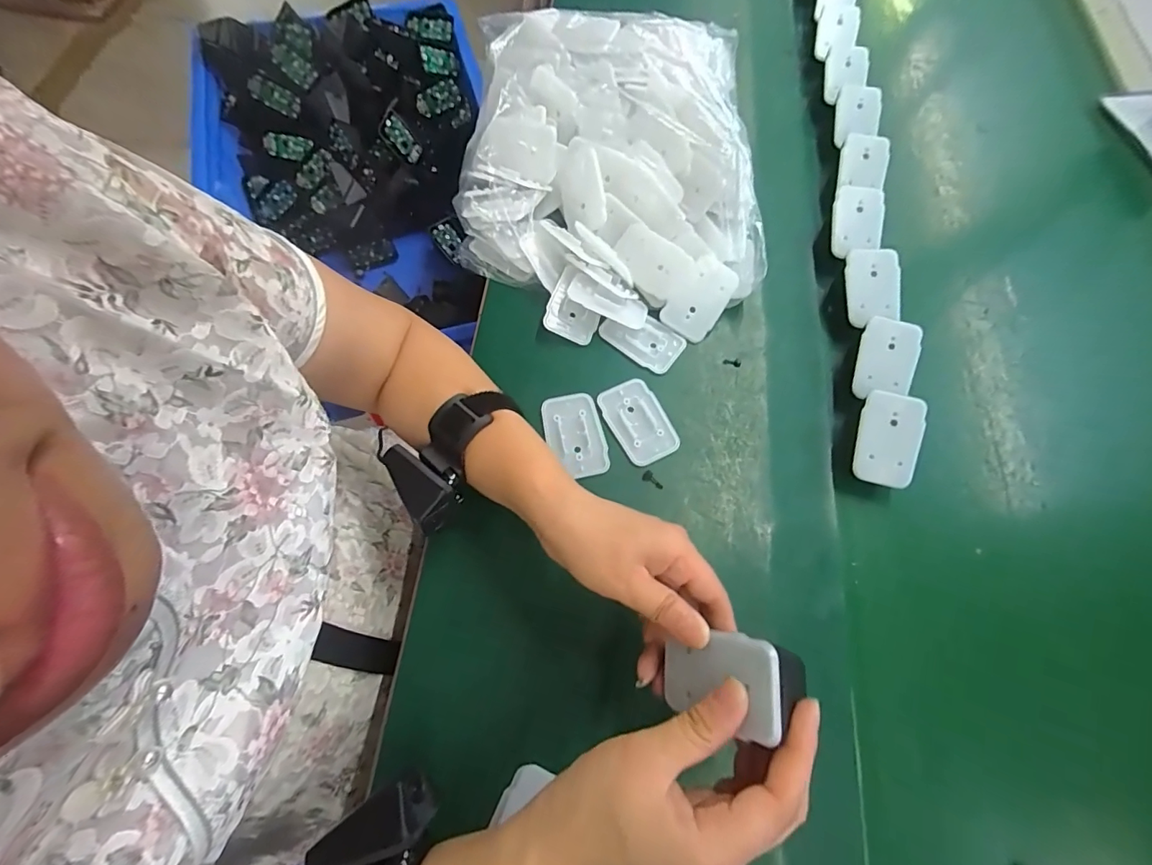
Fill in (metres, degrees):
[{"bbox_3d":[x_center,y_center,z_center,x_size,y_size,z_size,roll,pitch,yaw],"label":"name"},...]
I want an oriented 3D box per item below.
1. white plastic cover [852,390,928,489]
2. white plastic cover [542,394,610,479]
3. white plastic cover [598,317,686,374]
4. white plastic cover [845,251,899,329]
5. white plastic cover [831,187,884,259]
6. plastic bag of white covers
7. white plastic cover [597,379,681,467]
[{"bbox_3d":[0.239,0.005,0.369,0.044,0.005,0.069,14,88,12],"label":"white plastic cover"},{"bbox_3d":[-0.001,0.002,0.381,0.043,0.004,0.069,-13,69,-6],"label":"white plastic cover"},{"bbox_3d":[0.058,-0.083,0.422,0.069,0.007,0.041,36,72,12],"label":"white plastic cover"},{"bbox_3d":[0.261,-0.127,0.423,0.043,0.006,0.065,-5,89,8],"label":"white plastic cover"},{"bbox_3d":[0.264,-0.197,0.454,0.043,0.009,0.070,7,88,12],"label":"white plastic cover"},{"bbox_3d":[0.033,-0.278,0.467,0.280,0.071,0.369,6,69,1],"label":"plastic bag of white covers"},{"bbox_3d":[0.050,-0.010,0.385,0.045,0.004,0.070,-28,72,-11],"label":"white plastic cover"}]

